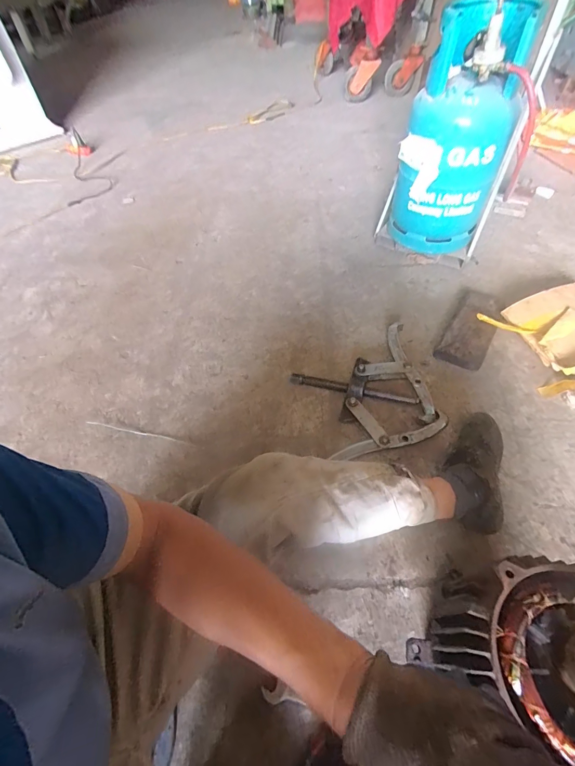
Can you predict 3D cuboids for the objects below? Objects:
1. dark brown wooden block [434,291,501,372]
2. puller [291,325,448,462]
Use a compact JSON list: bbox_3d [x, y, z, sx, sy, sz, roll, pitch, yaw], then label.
[{"bbox_3d":[0.539,-0.164,1.002,0.119,0.041,0.322,26,60,22],"label":"dark brown wooden block"},{"bbox_3d":[0.202,0.017,0.892,0.339,0.045,0.355,-13,54,-5],"label":"puller"}]

